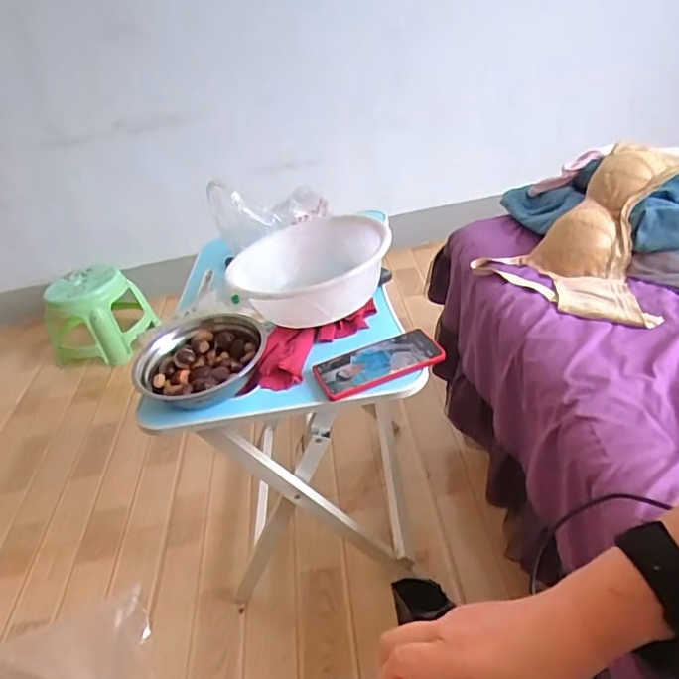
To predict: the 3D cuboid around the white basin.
[{"bbox_3d":[-0.041,-0.102,0.853,0.219,0.091,0.248,-4,34,12],"label":"white basin"}]

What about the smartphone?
[{"bbox_3d":[0.052,0.029,0.767,0.166,0.008,0.085,-18,37,-6],"label":"smartphone"}]

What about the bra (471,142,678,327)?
[{"bbox_3d":[0.492,-0.231,1.009,0.349,0.159,0.469,21,47,40],"label":"bra"}]

